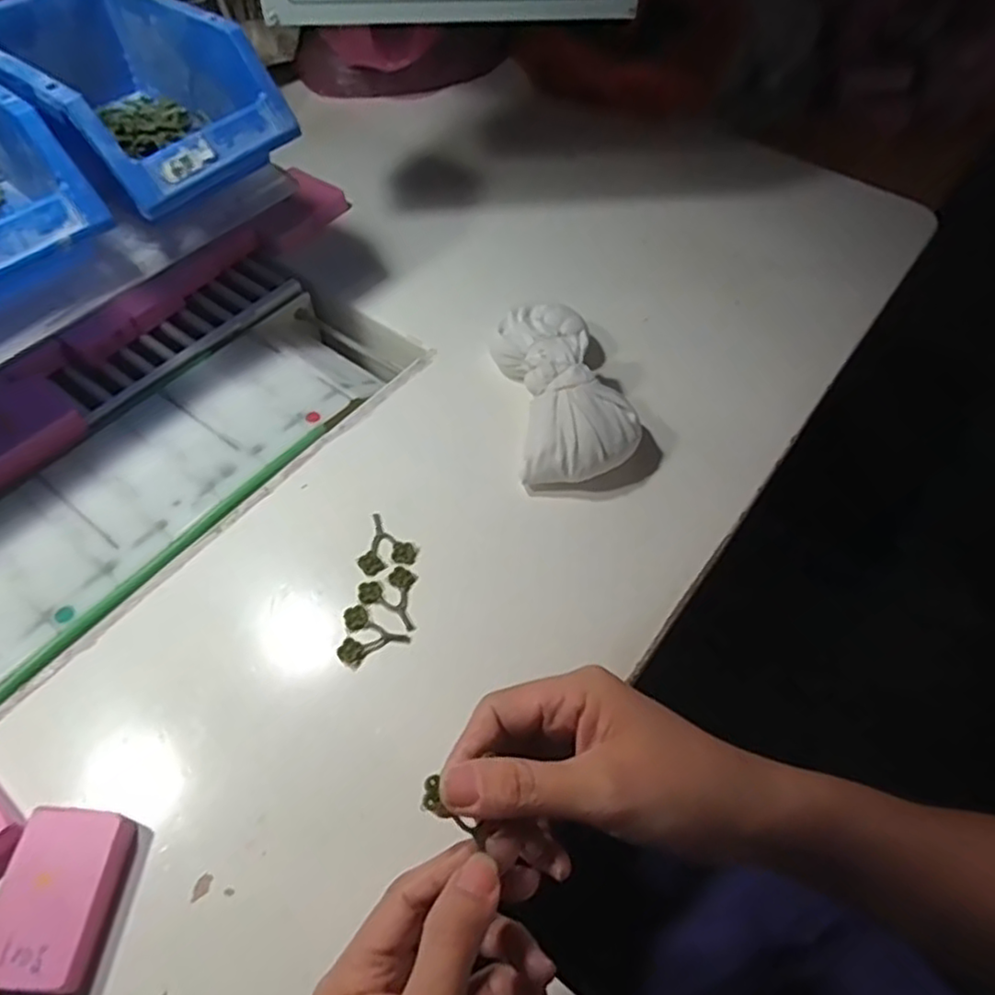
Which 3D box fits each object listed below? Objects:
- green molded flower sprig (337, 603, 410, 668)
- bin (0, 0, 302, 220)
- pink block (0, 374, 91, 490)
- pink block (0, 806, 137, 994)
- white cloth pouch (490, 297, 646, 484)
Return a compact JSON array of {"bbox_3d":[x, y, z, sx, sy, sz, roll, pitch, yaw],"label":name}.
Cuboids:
[{"bbox_3d":[-0.076,0.082,0.393,0.038,0.005,0.031,30,60,17],"label":"green molded flower sprig"},{"bbox_3d":[-0.241,-0.254,0.445,0.183,0.080,0.124,31,60,18],"label":"bin"},{"bbox_3d":[-0.319,-0.044,0.453,0.064,0.015,0.077,37,62,21],"label":"pink block"},{"bbox_3d":[-0.199,0.183,0.312,0.046,0.024,0.074,6,56,2],"label":"pink block"},{"bbox_3d":[0.046,-0.078,0.481,0.079,0.049,0.151,-8,56,-7],"label":"white cloth pouch"}]

